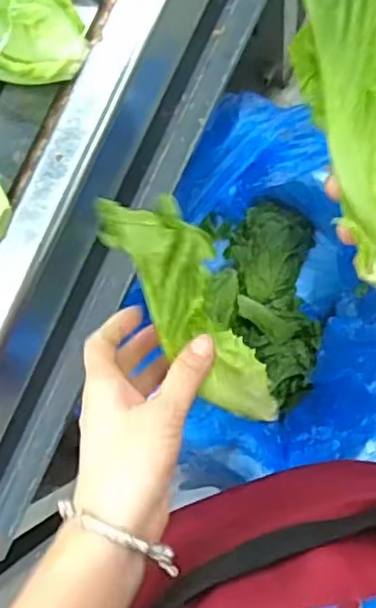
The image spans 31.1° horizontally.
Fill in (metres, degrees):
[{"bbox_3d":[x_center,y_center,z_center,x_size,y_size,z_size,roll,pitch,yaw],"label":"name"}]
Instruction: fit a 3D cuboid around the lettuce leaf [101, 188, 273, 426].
[{"bbox_3d":[0.004,0.004,0.389,0.051,0.033,0.149,-30,106,3],"label":"lettuce leaf"}]

